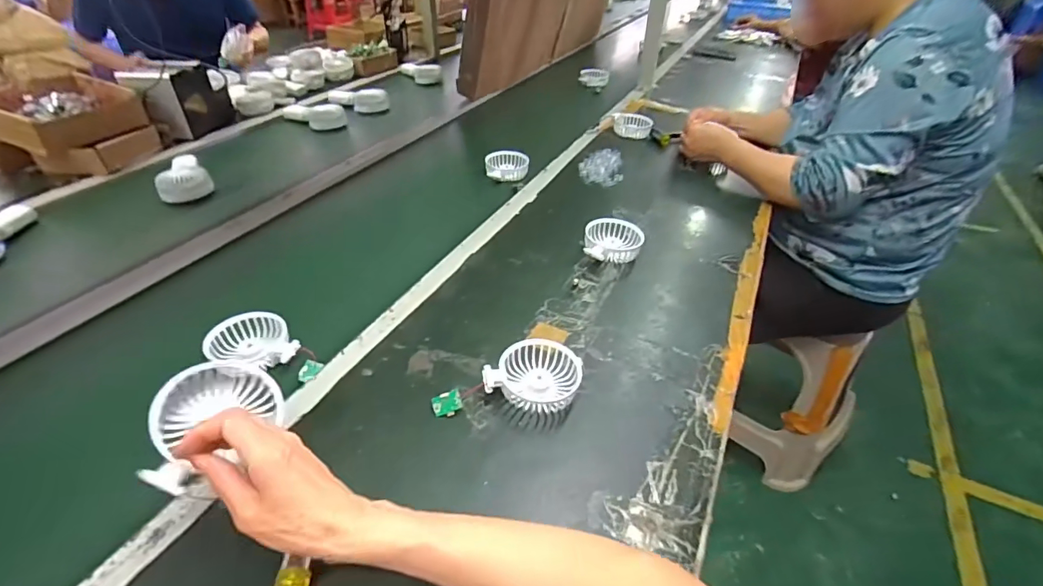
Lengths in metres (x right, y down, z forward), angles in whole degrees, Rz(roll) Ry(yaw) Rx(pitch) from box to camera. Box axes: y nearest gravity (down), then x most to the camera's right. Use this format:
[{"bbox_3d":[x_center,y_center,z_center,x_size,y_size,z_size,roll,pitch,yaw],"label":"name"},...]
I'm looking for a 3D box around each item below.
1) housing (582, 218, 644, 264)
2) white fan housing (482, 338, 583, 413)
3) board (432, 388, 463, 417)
[{"bbox_3d":[0.145,-0.077,0.768,0.093,0.036,0.099,6,39,5],"label":"housing"},{"bbox_3d":[0.013,0.092,0.556,0.105,0.034,0.085,3,39,1],"label":"white fan housing"},{"bbox_3d":[-0.078,0.118,0.522,0.030,0.004,0.024,-17,85,-1],"label":"board"}]

